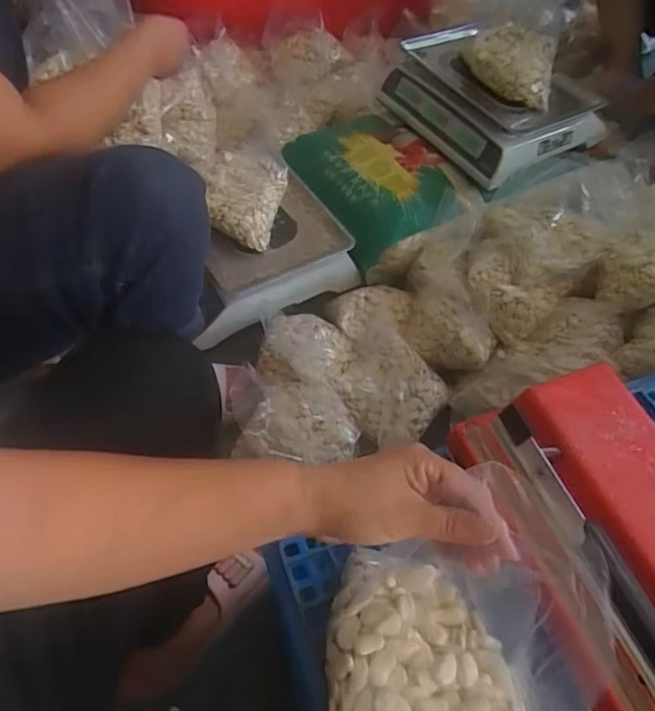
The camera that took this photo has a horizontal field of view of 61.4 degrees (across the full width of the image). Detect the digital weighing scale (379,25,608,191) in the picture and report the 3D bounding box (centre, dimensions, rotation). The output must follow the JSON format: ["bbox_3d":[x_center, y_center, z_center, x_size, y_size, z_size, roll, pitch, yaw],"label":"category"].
[{"bbox_3d":[0.314,-0.490,1.063,0.292,0.117,0.335,-29,62,-23],"label":"digital weighing scale"}]

